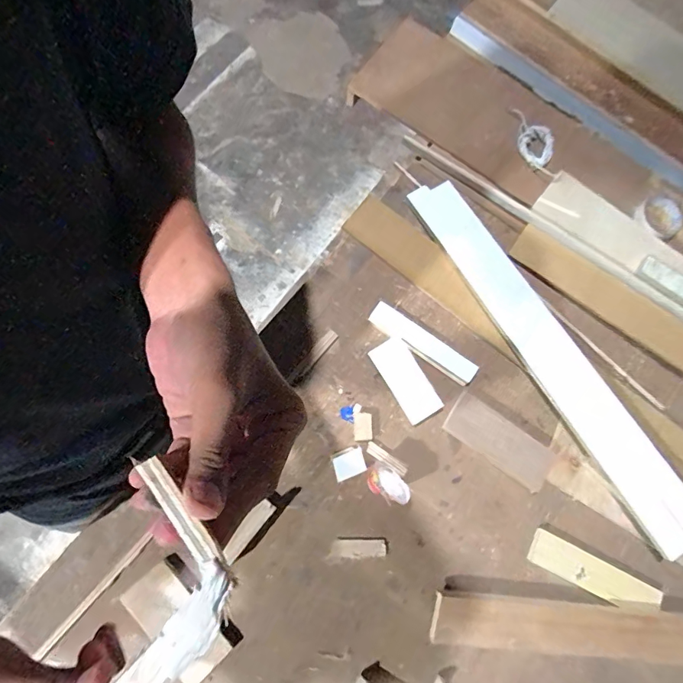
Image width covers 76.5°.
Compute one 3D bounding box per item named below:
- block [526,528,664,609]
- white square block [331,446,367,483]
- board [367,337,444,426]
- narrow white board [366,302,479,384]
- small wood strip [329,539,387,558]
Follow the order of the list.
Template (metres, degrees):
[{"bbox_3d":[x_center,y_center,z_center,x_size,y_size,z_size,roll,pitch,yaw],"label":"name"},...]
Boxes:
[{"bbox_3d":[0.392,0.363,0.674,0.206,0.009,0.052,28,72,1],"label":"block"},{"bbox_3d":[0.011,0.188,0.671,0.049,0.012,0.043,-14,76,-12],"label":"white square block"},{"bbox_3d":[0.108,0.063,0.724,0.065,0.010,0.142,-29,80,-15],"label":"board"},{"bbox_3d":[0.140,0.003,0.744,0.201,0.010,0.045,35,72,3],"label":"narrow white board"},{"bbox_3d":[0.025,0.309,0.645,0.082,0.010,0.024,4,73,-7],"label":"small wood strip"}]

